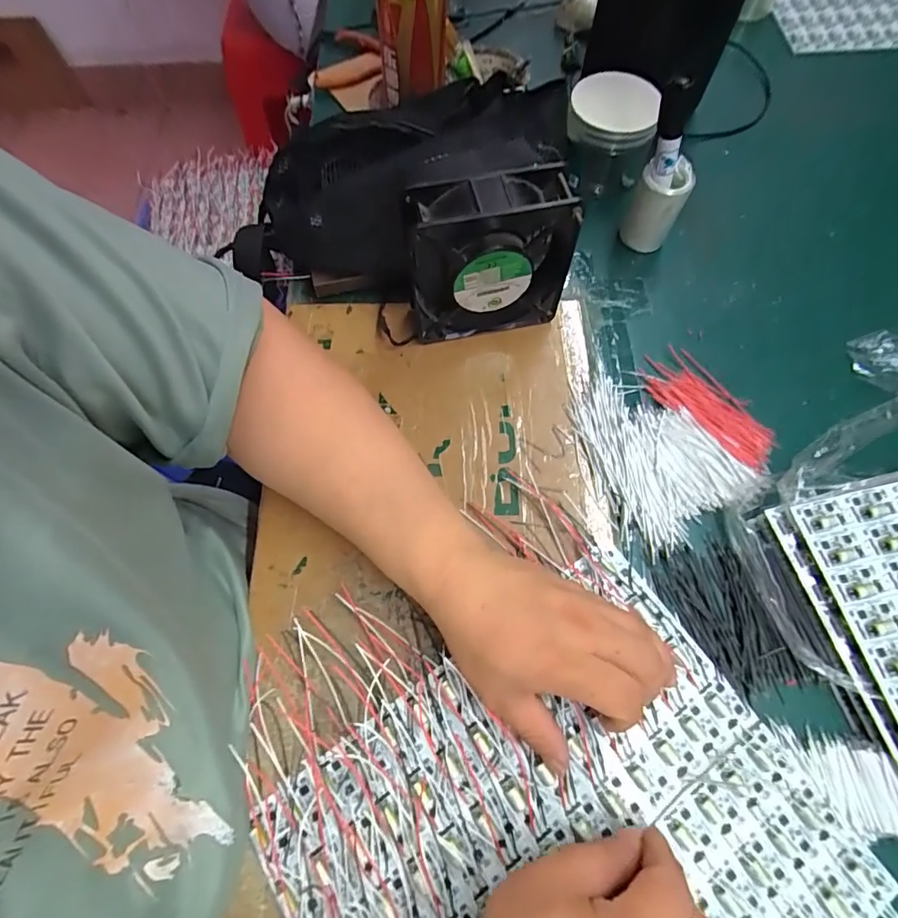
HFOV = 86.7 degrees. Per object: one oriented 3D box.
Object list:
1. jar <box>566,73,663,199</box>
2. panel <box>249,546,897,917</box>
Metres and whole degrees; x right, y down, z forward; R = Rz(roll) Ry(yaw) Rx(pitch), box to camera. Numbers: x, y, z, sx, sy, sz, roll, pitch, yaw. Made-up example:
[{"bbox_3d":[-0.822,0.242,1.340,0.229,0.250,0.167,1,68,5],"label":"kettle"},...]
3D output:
[{"bbox_3d":[0.148,-0.303,0.450,0.078,0.066,0.079,13,69,7],"label":"jar"},{"bbox_3d":[0.067,0.229,0.272,0.284,0.012,0.244,-35,71,-11],"label":"panel"}]

